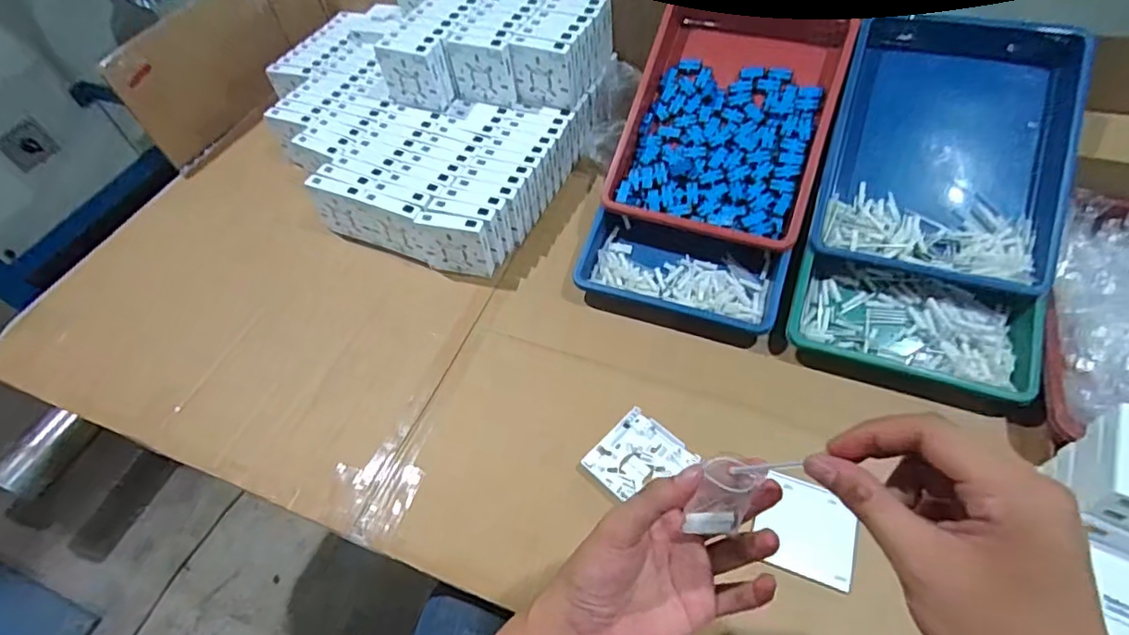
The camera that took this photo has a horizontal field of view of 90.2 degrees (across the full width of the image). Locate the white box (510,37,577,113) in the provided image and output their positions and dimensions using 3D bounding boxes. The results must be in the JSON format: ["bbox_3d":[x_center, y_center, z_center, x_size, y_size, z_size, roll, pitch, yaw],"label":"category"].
[{"bbox_3d":[-0.028,-0.329,0.767,0.082,0.090,0.022,12,56,13],"label":"white box"}]

